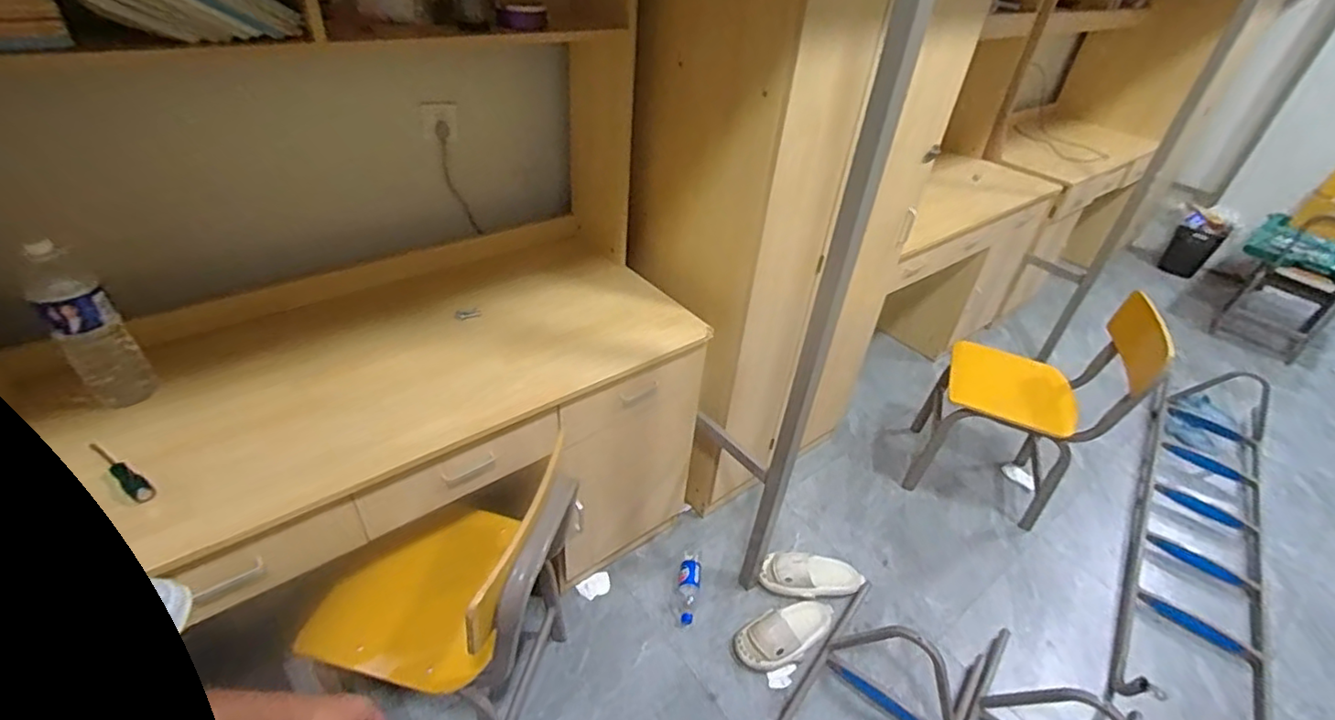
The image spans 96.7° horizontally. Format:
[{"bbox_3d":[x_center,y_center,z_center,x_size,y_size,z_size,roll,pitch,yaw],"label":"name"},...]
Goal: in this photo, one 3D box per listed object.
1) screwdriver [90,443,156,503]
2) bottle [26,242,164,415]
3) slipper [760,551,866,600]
[{"bbox_3d":[-0.848,0.166,0.918,0.178,0.034,0.027,24,42,26],"label":"screwdriver"},{"bbox_3d":[-0.927,-0.043,0.959,0.074,0.294,0.089,29,43,27],"label":"bottle"},{"bbox_3d":[0.400,0.601,1.652,0.294,0.056,0.137,-1,37,-5],"label":"slipper"}]

